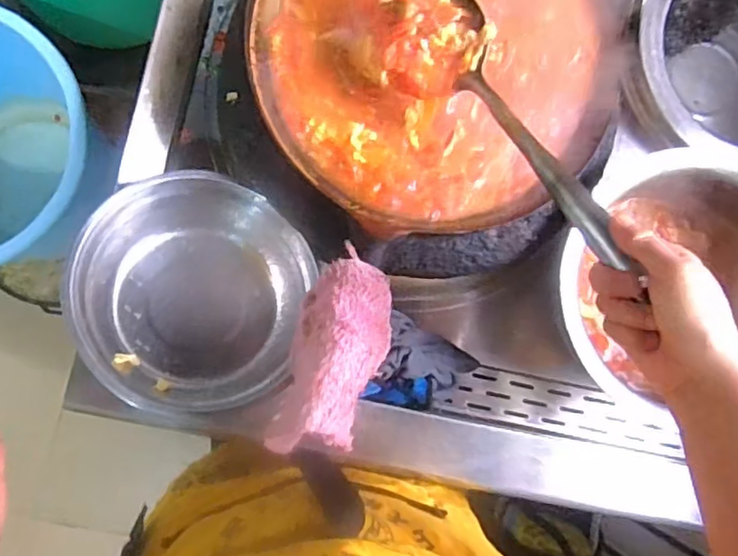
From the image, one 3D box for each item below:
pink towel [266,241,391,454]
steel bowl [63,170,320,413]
[{"bbox_3d":[-0.026,0.063,0.491,0.072,0.052,0.155,19,70,-5],"label":"pink towel"},{"bbox_3d":[-0.165,0.014,0.593,0.200,0.100,0.216,0,87,-6],"label":"steel bowl"}]

